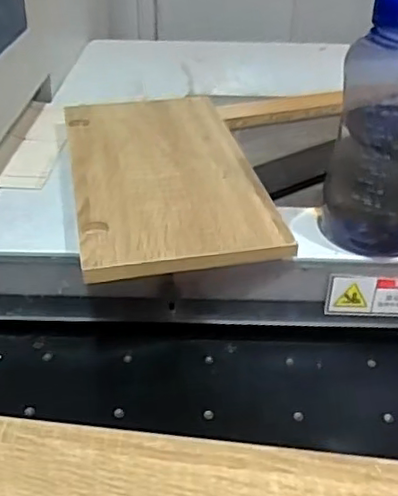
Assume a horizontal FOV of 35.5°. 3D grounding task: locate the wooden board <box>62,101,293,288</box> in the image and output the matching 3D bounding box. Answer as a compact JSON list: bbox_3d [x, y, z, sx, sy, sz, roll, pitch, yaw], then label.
[{"bbox_3d":[-0.043,-0.092,0.705,0.197,0.018,0.366,-8,37,-9],"label":"wooden board"}]

